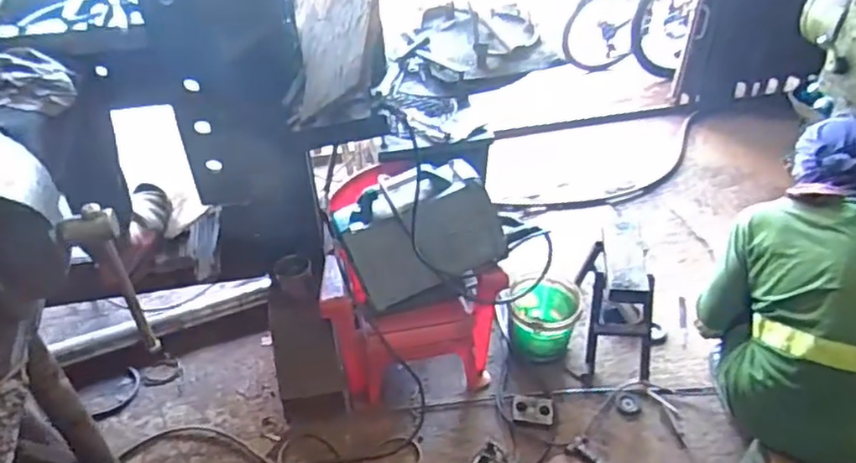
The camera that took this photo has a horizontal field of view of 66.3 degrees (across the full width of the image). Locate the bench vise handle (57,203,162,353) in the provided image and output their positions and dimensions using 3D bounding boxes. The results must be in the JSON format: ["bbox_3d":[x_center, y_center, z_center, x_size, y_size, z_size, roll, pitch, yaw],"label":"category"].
[{"bbox_3d":[-0.382,0.067,0.807,0.060,0.239,0.027,-23,45,-23],"label":"bench vise handle"}]

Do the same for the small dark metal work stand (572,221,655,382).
[{"bbox_3d":[0.524,0.196,1.834,0.194,0.302,0.338,4,41,7],"label":"small dark metal work stand"}]

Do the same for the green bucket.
[{"bbox_3d":[0.322,0.246,1.854,0.184,0.191,0.207,20,46,24],"label":"green bucket"}]

